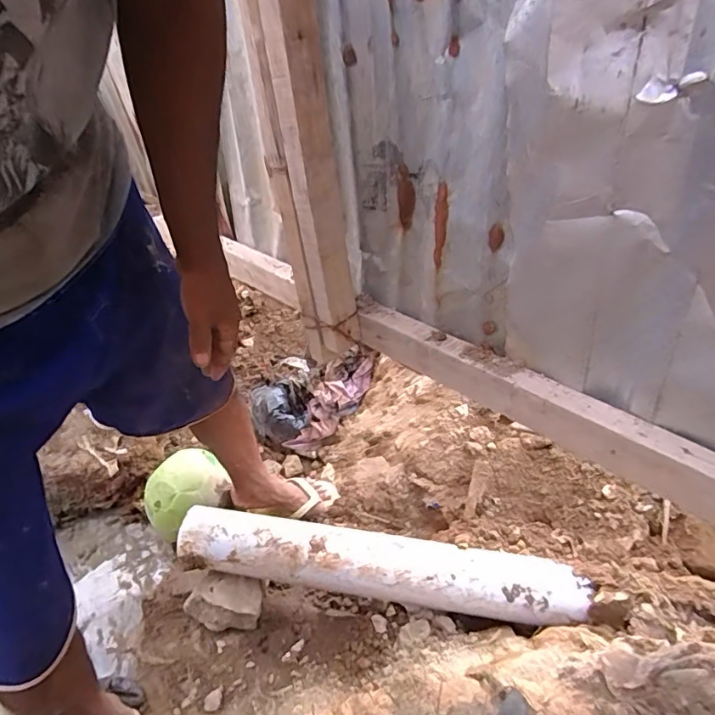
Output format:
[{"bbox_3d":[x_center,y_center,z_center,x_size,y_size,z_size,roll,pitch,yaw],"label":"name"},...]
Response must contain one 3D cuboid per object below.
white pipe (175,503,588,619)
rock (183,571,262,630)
[{"bbox_3d":[0.027,0.378,0.930,0.745,0.085,0.095,8,32,8],"label":"white pipe"},{"bbox_3d":[-0.258,0.474,0.975,0.146,0.072,0.073,6,31,4],"label":"rock"}]

